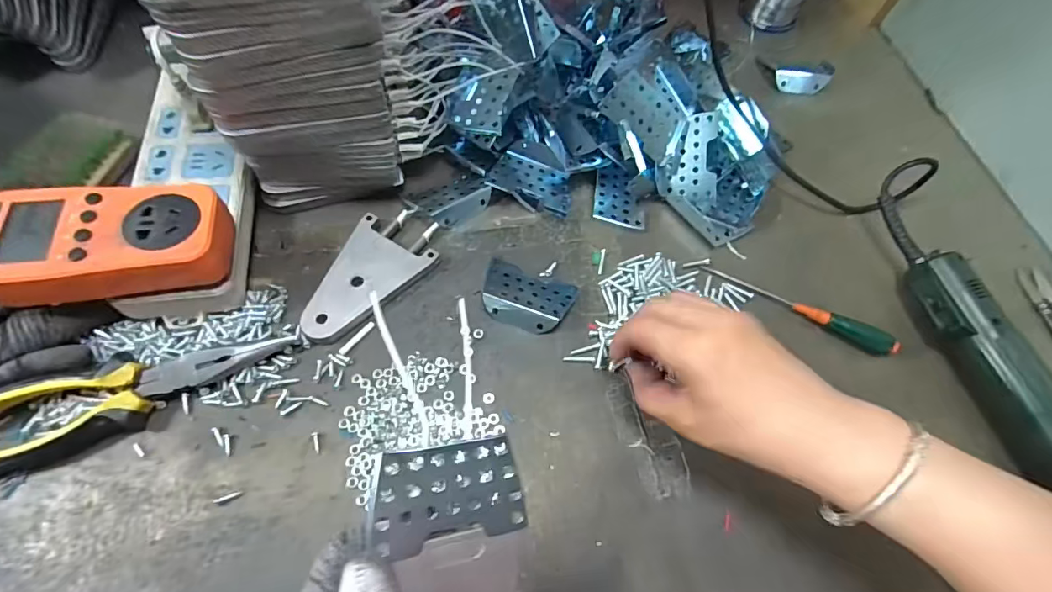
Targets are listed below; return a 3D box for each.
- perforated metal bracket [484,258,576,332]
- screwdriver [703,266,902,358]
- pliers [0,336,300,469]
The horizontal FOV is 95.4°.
[{"bbox_3d":[0.001,0.000,0.357,0.066,0.016,0.046,19,63,4],"label":"perforated metal bracket"},{"bbox_3d":[0.213,0.006,0.374,0.147,0.014,0.017,30,65,10],"label":"screwdriver"},{"bbox_3d":[-0.250,0.061,0.300,0.186,0.028,0.048,-15,66,-12],"label":"pliers"}]

